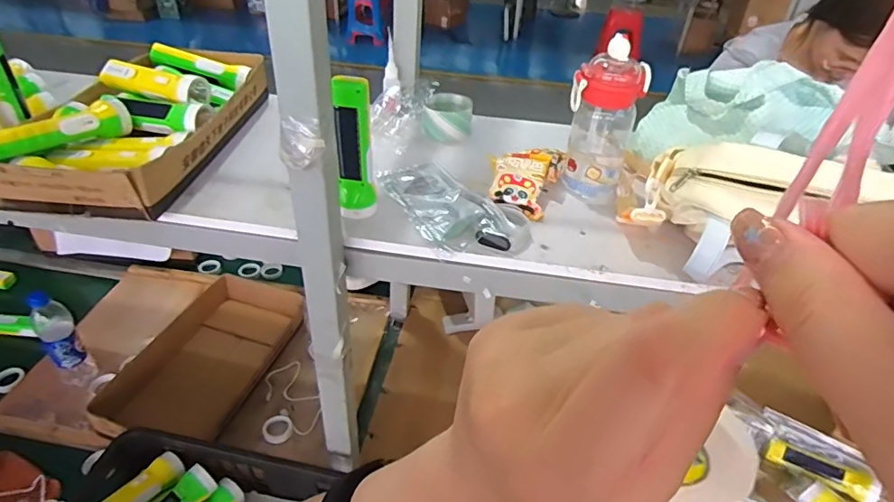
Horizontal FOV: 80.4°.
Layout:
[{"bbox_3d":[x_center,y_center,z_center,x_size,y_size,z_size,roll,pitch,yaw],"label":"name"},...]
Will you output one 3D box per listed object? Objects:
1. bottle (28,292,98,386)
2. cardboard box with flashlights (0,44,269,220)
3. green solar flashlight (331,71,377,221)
[{"bbox_3d":[-0.773,0.178,1.064,0.085,0.229,0.068,29,45,30],"label":"bottle"},{"bbox_3d":[-0.441,-0.197,0.783,0.221,0.081,0.413,4,38,2],"label":"cardboard box with flashlights"},{"bbox_3d":[-0.112,-0.123,0.638,0.049,0.170,0.051,-6,38,-10],"label":"green solar flashlight"}]

